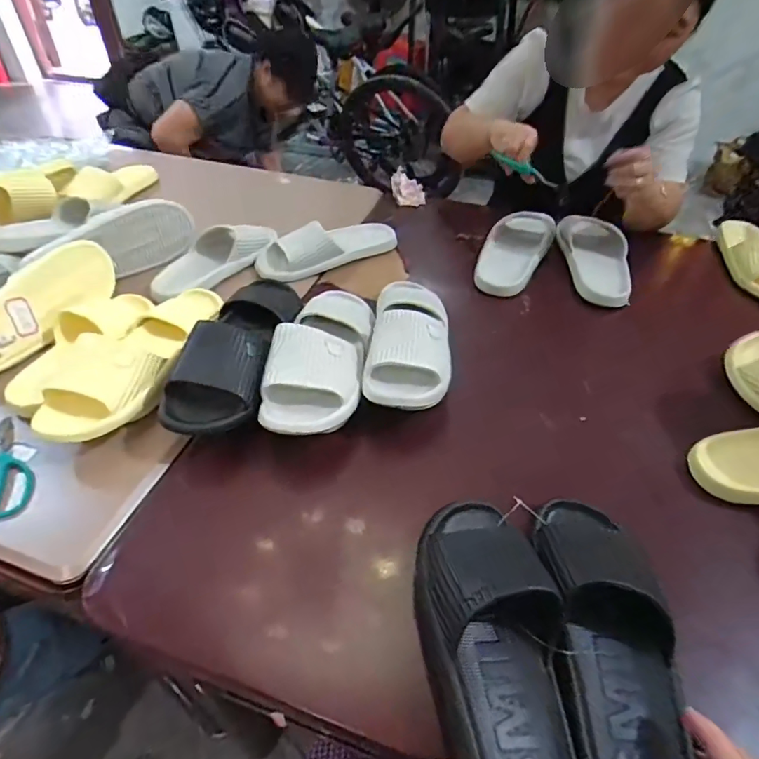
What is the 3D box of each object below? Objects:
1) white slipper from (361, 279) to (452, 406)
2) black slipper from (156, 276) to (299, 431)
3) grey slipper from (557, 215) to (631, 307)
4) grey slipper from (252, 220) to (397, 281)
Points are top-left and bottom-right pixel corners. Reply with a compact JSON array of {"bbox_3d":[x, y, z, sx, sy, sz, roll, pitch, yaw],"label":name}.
[{"bbox_3d":[0.043,-0.073,0.666,0.107,0.074,0.274,3,46,4],"label":"white slipper"},{"bbox_3d":[-0.180,-0.041,0.634,0.100,0.083,0.262,7,46,7],"label":"black slipper"},{"bbox_3d":[0.383,-0.234,0.869,0.094,0.051,0.272,1,46,1],"label":"grey slipper"},{"bbox_3d":[-0.097,-0.254,0.888,0.263,0.059,0.108,-24,50,-21],"label":"grey slipper"}]

